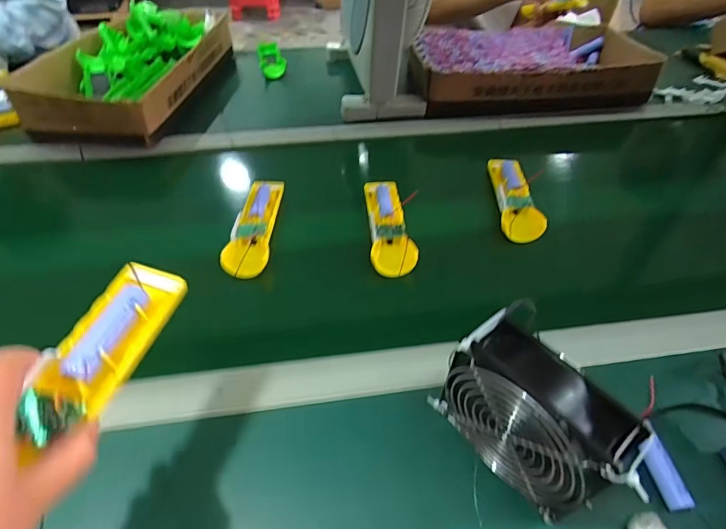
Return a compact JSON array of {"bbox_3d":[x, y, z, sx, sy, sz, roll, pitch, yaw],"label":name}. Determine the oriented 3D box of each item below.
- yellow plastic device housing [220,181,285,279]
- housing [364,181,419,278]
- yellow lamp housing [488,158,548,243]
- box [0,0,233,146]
[{"bbox_3d":[-0.137,-0.052,0.537,0.051,0.025,0.166,1,48,-1],"label":"yellow plastic device housing"},{"bbox_3d":[0.034,-0.053,0.544,0.053,0.024,0.165,-1,48,-3],"label":"housing"},{"bbox_3d":[0.207,-0.096,0.589,0.050,0.029,0.164,4,48,2],"label":"yellow lamp housing"},{"bbox_3d":[-0.404,-0.339,0.740,0.222,0.088,0.353,6,48,3],"label":"box"}]

